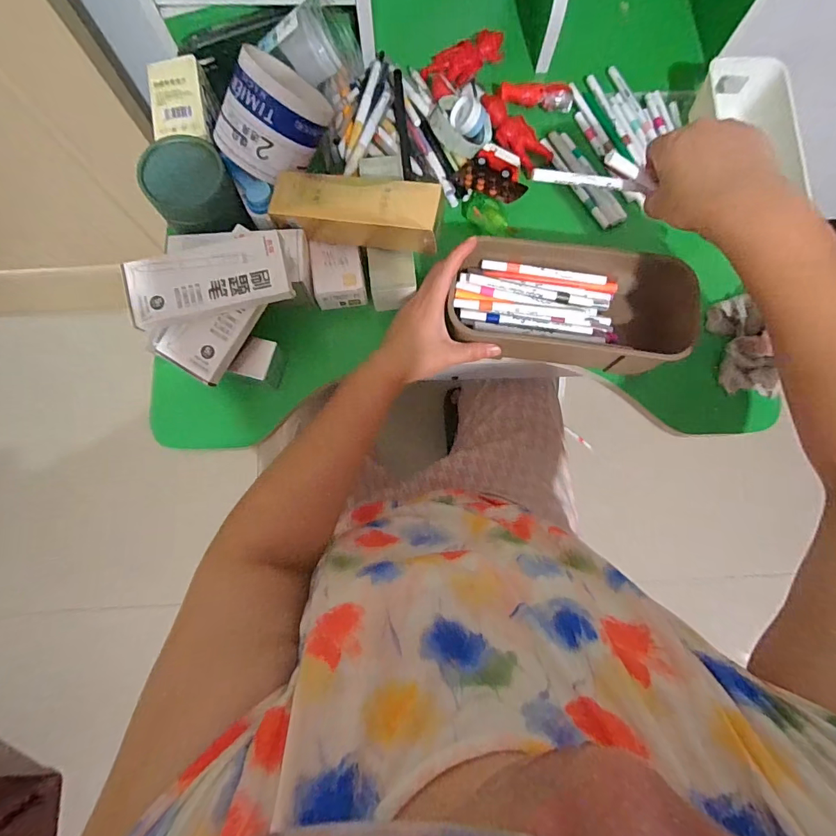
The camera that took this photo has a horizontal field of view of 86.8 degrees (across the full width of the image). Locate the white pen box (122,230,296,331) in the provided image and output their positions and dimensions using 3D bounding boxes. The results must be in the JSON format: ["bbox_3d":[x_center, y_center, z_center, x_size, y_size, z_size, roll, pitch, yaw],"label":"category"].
[{"bbox_3d":[-0.202,-0.132,0.429,0.151,0.027,0.066,-14,79,-3],"label":"white pen box"}]

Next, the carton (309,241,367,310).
[{"bbox_3d":[-0.088,-0.160,0.493,0.054,0.029,0.073,-7,79,-2],"label":"carton"}]

